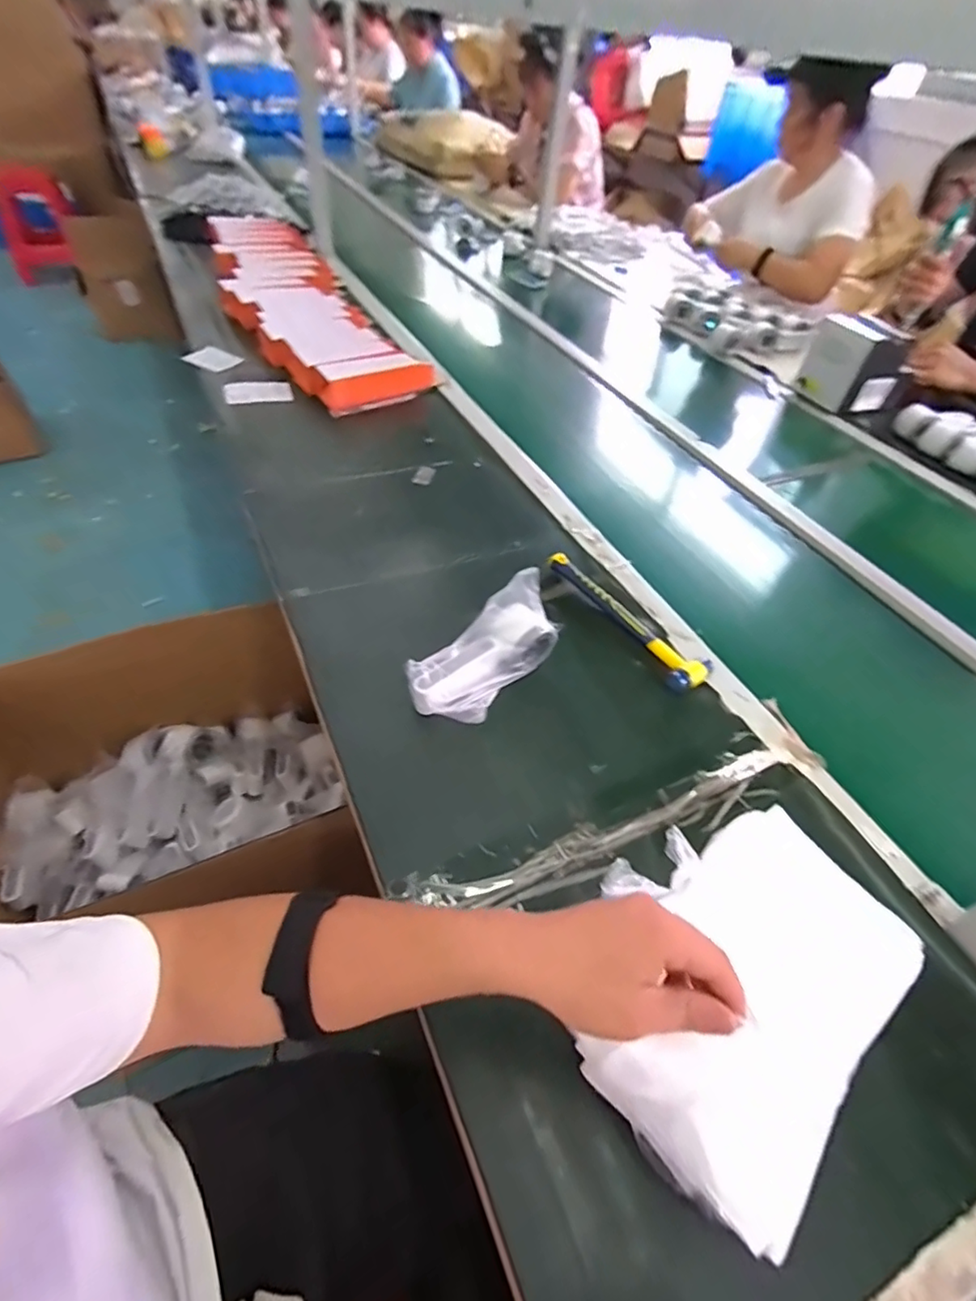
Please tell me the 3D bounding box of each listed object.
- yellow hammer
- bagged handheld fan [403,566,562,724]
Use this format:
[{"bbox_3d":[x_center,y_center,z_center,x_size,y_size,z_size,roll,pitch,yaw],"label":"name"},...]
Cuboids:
[{"bbox_3d":[0.166,-0.044,0.696,0.058,0.026,0.243,-23,54,-24],"label":"yellow hammer"},{"bbox_3d":[-0.001,0.004,0.606,0.182,0.088,0.077,-42,62,-15],"label":"bagged handheld fan"}]

